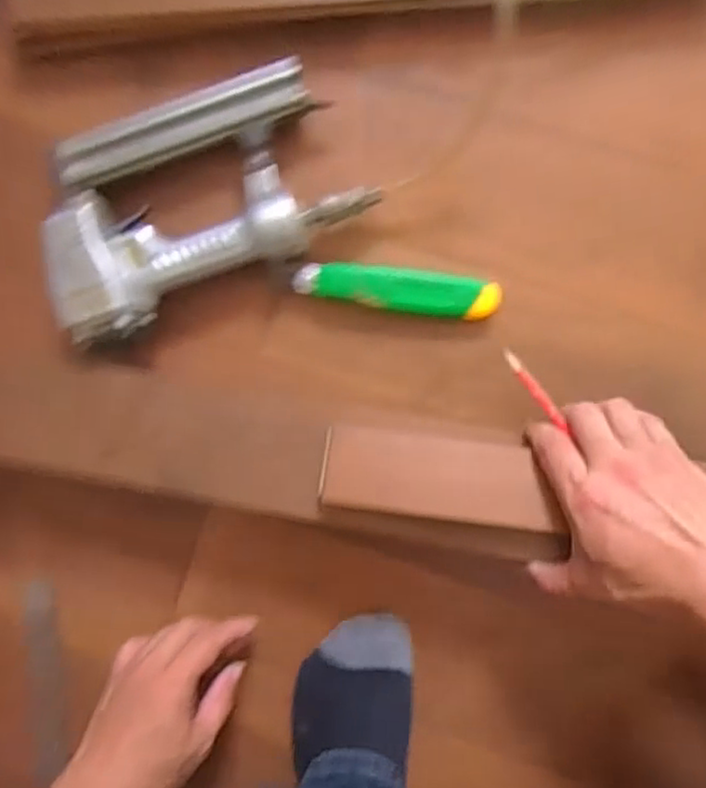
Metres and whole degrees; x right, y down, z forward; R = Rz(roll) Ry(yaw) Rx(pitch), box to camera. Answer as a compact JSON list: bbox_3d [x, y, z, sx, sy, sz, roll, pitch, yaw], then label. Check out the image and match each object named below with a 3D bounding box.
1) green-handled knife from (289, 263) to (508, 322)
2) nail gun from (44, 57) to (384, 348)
[{"bbox_3d":[0.036,-0.084,0.529,0.157,0.027,0.033,7,92,5],"label":"green-handled knife"},{"bbox_3d":[-0.124,-0.155,0.510,0.252,0.049,0.154,-25,89,5],"label":"nail gun"}]

